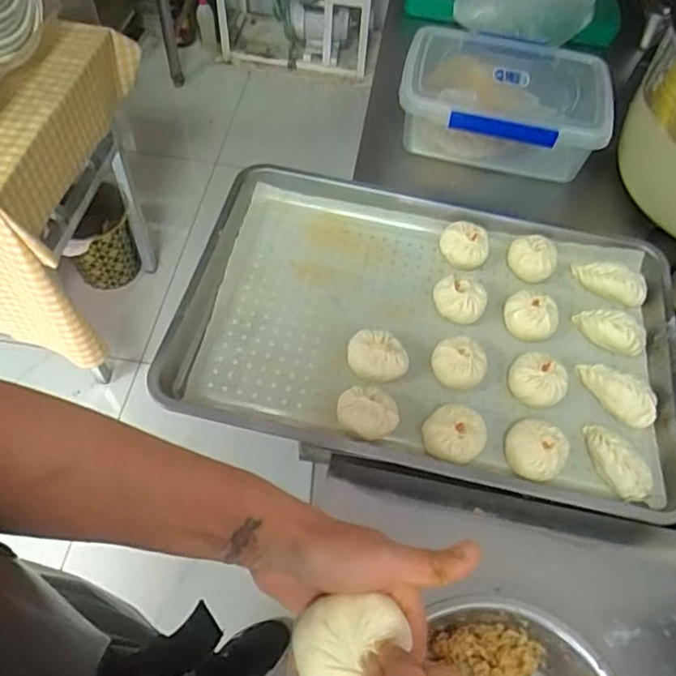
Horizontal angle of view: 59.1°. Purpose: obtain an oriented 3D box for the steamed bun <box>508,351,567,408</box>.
[{"bbox_3d":[0.232,0.050,0.696,0.063,0.034,0.060,2,58,-3],"label":"steamed bun"}]

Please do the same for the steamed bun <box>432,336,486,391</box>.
[{"bbox_3d":[0.144,0.029,0.707,0.064,0.037,0.062,2,58,-3],"label":"steamed bun"}]

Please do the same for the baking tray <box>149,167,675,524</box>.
[{"bbox_3d":[0.115,-0.018,0.742,0.594,0.056,0.396,12,58,4],"label":"baking tray"}]

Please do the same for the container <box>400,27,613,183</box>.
[{"bbox_3d":[0.254,-0.362,0.936,0.310,0.106,0.218,10,58,3],"label":"container"}]

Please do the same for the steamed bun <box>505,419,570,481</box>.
[{"bbox_3d":[0.212,0.126,0.646,0.062,0.041,0.062,2,58,-3],"label":"steamed bun"}]

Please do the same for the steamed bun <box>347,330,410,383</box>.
[{"bbox_3d":[0.046,0.023,0.703,0.070,0.042,0.061,-10,59,-10],"label":"steamed bun"}]

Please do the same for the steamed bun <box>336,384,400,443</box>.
[{"bbox_3d":[0.033,0.086,0.659,0.068,0.045,0.058,18,59,8],"label":"steamed bun"}]

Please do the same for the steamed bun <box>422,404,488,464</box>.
[{"bbox_3d":[0.127,0.107,0.649,0.064,0.034,0.062,2,58,-3],"label":"steamed bun"}]

